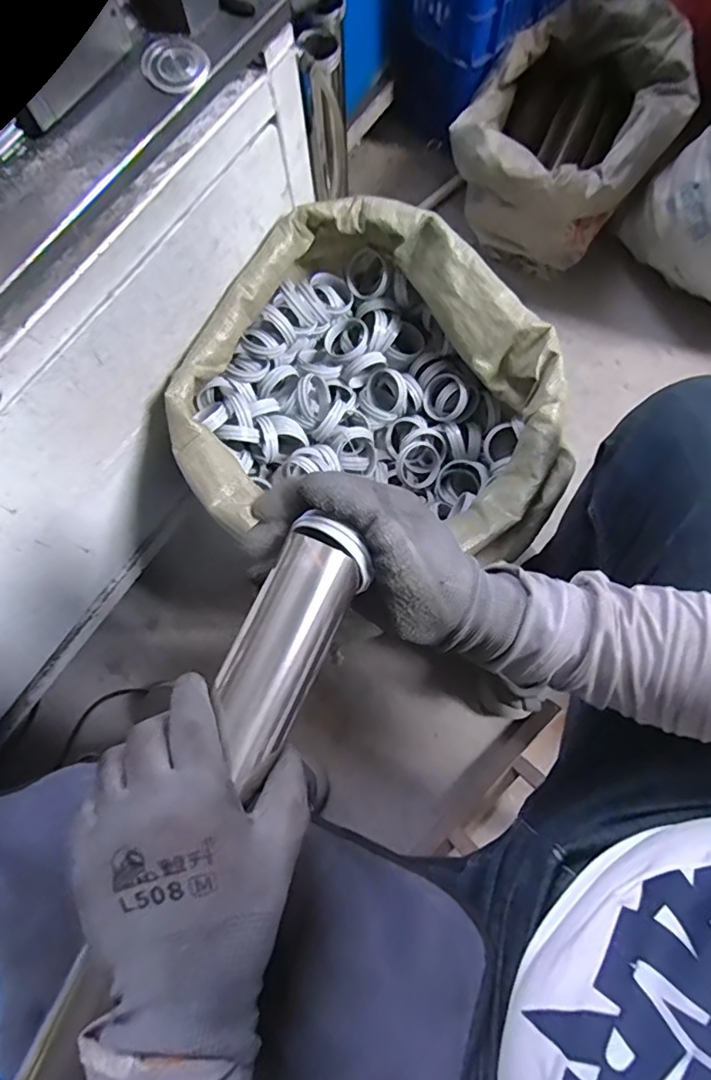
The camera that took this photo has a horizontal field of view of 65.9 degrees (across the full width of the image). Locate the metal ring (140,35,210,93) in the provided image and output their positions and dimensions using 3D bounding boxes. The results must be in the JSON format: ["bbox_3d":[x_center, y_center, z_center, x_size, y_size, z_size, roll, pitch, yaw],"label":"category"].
[{"bbox_3d":[-0.149,-0.393,0.452,0.052,0.007,0.056,0,76,1],"label":"metal ring"}]

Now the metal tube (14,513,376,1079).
[{"bbox_3d":[-0.095,0.168,0.304,0.053,0.045,0.380,26,82,7],"label":"metal tube"}]

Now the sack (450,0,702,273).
[{"bbox_3d":[0.363,-0.684,0.938,0.306,0.187,0.371,31,78,9],"label":"sack"}]

